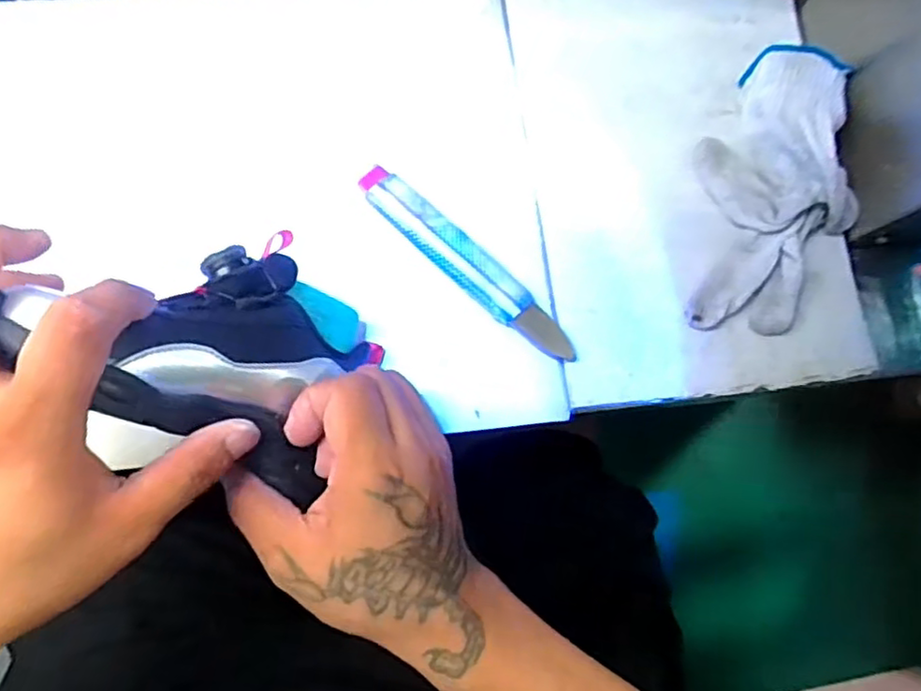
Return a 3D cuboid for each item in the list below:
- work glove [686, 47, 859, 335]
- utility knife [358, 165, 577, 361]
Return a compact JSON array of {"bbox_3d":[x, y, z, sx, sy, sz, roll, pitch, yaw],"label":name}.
[{"bbox_3d":[0.199,-0.096,0.400,0.095,0.043,0.169,4,81,-4],"label":"work glove"},{"bbox_3d":[0.004,-0.048,0.395,0.162,0.015,0.025,42,81,3],"label":"utility knife"}]

